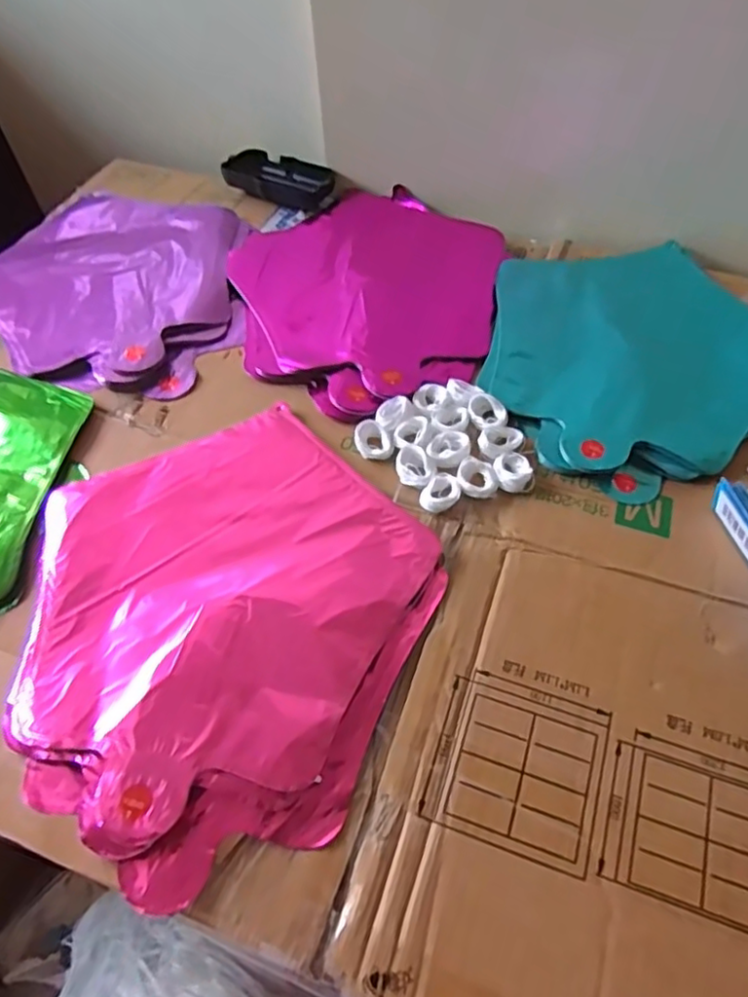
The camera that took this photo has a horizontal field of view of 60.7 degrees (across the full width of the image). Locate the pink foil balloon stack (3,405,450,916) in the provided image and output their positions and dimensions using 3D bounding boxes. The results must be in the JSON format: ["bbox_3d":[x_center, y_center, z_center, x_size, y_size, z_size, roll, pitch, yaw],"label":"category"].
[{"bbox_3d":[-0.089,0.062,0.368,0.235,0.017,0.244,-39,64,-21],"label":"pink foil balloon stack"}]

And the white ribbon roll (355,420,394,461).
[{"bbox_3d":[0.000,-0.039,0.425,0.023,0.008,0.029,-27,60,-15],"label":"white ribbon roll"}]

